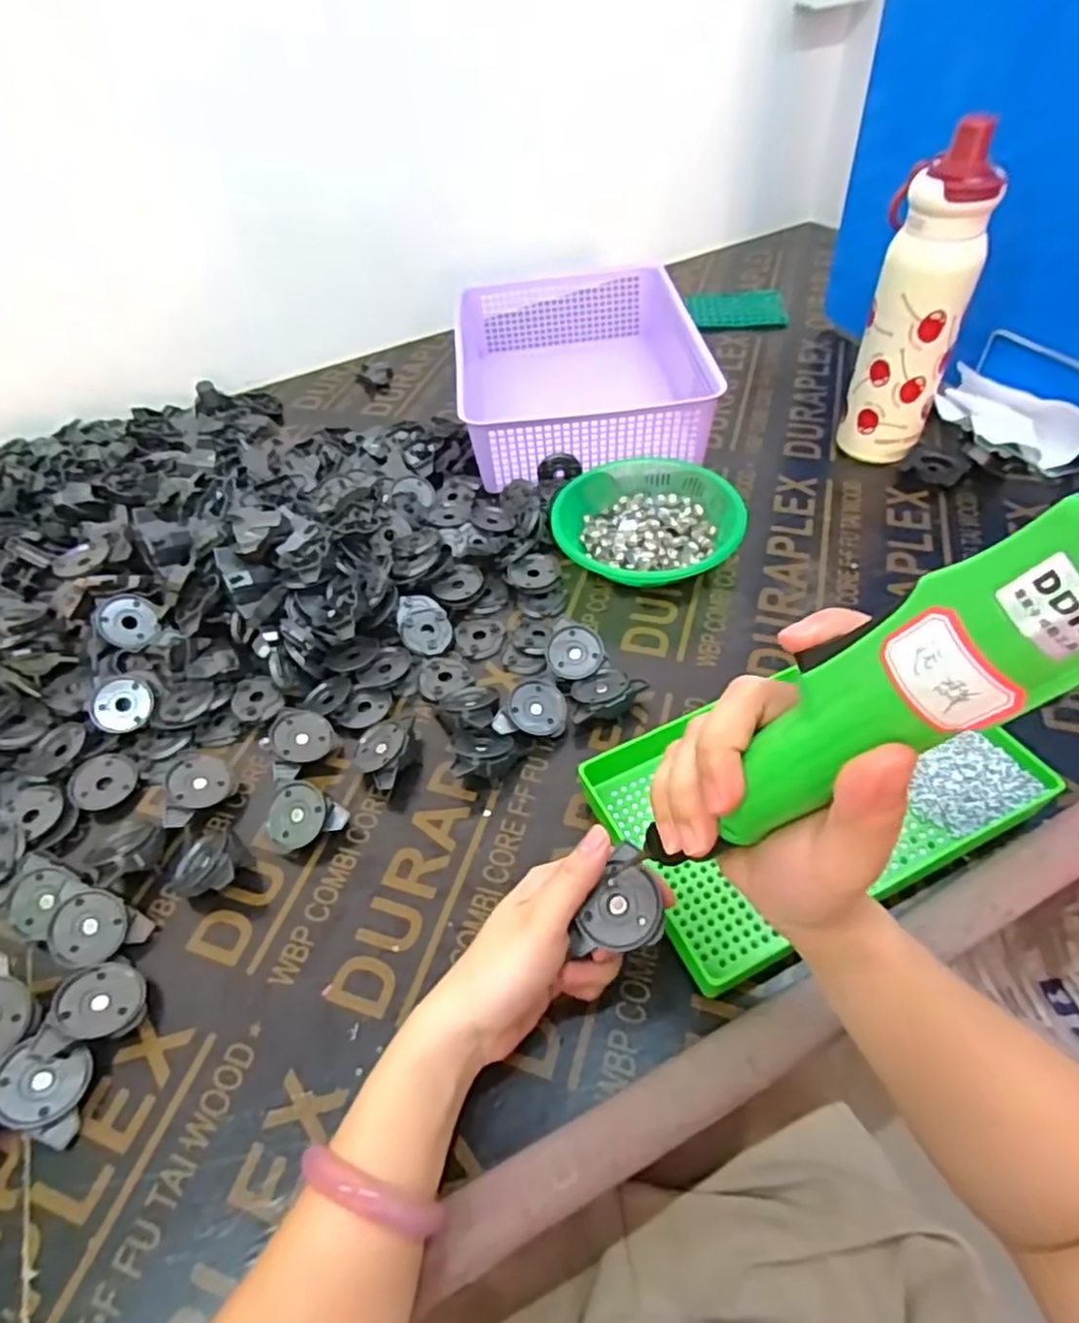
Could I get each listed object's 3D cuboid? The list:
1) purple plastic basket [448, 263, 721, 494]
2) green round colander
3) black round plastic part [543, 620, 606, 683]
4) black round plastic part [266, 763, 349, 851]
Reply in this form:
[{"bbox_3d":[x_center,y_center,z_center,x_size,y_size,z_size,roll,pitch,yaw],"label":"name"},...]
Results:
[{"bbox_3d":[0.036,-0.320,0.746,0.241,0.079,0.352,-6,49,1],"label":"purple plastic basket"},{"bbox_3d":[0.093,-0.121,0.601,0.159,0.043,0.137,-5,49,2],"label":"green round colander"},{"bbox_3d":[0.026,-0.008,0.514,0.046,0.007,0.044,-3,72,8],"label":"black round plastic part"},{"bbox_3d":[-0.163,0.098,0.453,0.066,0.023,0.043,33,60,29],"label":"black round plastic part"}]

